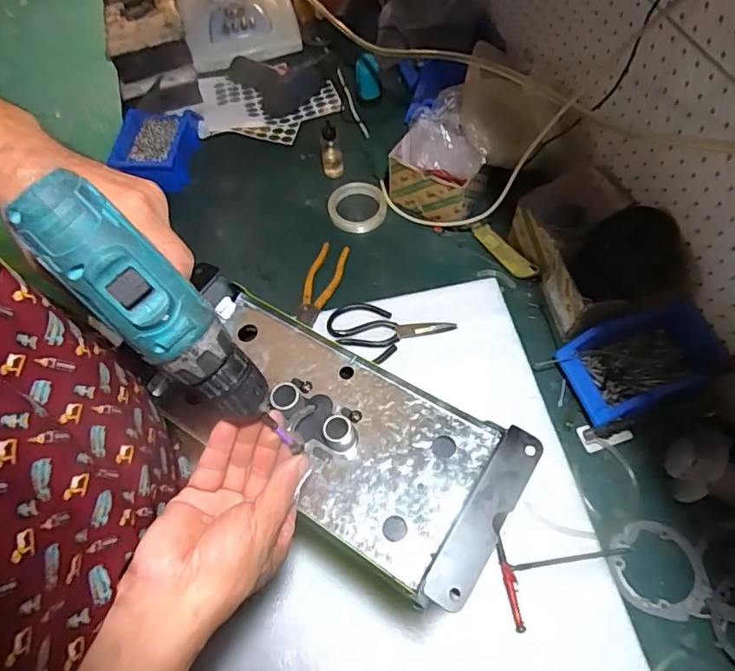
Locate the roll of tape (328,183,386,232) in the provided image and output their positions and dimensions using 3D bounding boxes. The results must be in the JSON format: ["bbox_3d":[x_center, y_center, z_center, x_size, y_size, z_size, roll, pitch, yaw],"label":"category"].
[{"bbox_3d":[-0.017,-0.221,0.896,0.099,0.015,0.098,-1,61,2],"label":"roll of tape"}]

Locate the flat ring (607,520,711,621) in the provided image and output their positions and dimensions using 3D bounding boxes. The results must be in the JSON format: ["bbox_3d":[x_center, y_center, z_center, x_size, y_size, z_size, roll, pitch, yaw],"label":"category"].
[{"bbox_3d":[0.338,0.273,0.614,0.102,0.007,0.105,-3,62,6],"label":"flat ring"}]

